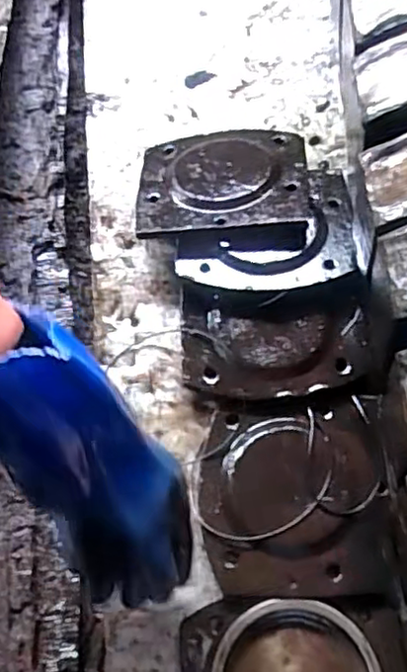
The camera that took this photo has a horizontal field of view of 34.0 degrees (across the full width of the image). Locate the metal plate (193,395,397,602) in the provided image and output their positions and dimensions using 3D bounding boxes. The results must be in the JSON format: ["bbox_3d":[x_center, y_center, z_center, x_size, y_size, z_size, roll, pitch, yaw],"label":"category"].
[{"bbox_3d":[0.071,0.125,0.515,0.146,0.020,0.144,-7,65,9],"label":"metal plate"}]

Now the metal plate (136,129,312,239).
[{"bbox_3d":[0.018,-0.150,0.629,0.157,0.013,0.141,-4,52,4],"label":"metal plate"}]

